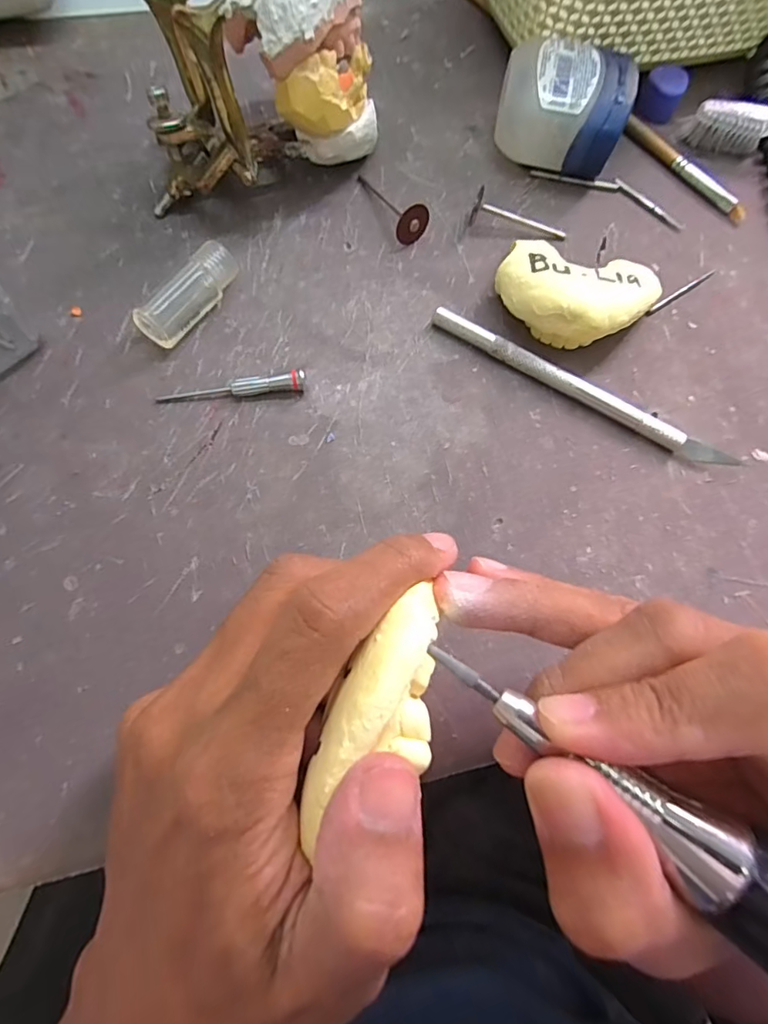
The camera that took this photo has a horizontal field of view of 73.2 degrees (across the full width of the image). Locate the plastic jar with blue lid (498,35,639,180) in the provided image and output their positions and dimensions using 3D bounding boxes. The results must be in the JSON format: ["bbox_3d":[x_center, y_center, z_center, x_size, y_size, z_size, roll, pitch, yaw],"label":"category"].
[{"bbox_3d":[0.083,-0.189,0.245,0.059,0.037,0.048,19,73,3],"label":"plastic jar with blue lid"}]

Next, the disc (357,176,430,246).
[{"bbox_3d":[0.003,-0.145,0.244,0.016,0.016,0.046,-27,62,-10],"label":"disc"}]

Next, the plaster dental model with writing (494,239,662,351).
[{"bbox_3d":[0.080,-0.091,0.220,0.063,0.027,0.045,20,73,4],"label":"plaster dental model with writing"}]

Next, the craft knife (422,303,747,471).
[{"bbox_3d":[0.083,-0.051,0.217,0.137,0.009,0.010,28,74,6],"label":"craft knife"}]

